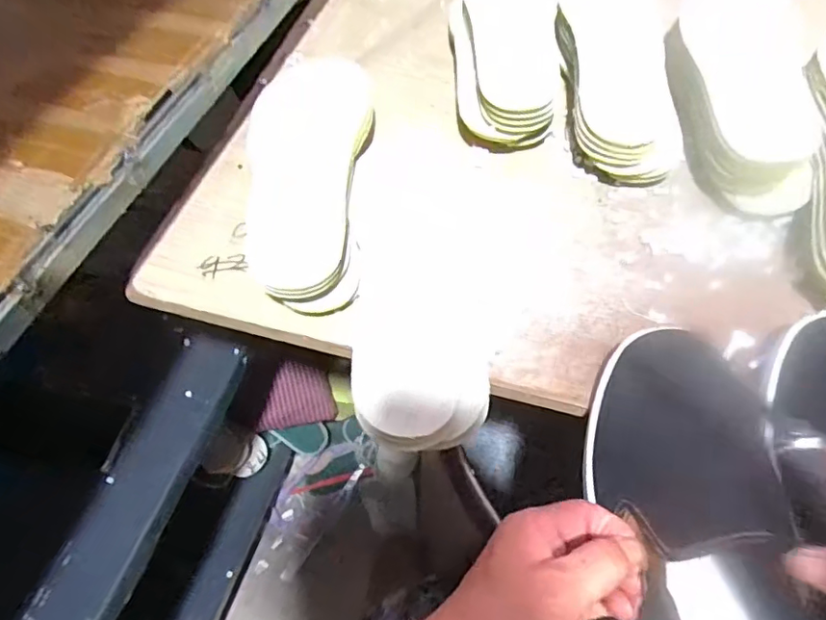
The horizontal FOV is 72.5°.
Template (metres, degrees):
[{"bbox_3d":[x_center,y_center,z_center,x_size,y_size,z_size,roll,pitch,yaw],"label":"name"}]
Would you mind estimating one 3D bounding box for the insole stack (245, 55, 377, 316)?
[{"bbox_3d":[-0.081,-0.117,0.445,0.095,0.035,0.248,0,56,-1],"label":"insole stack"}]

